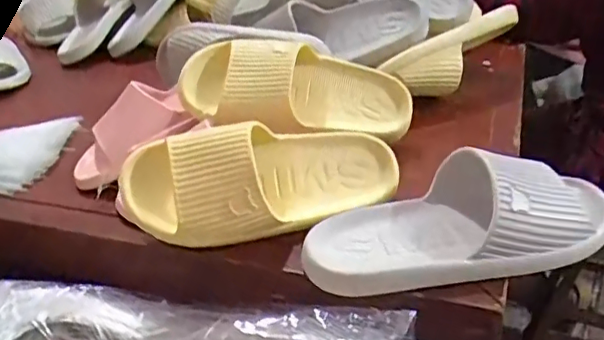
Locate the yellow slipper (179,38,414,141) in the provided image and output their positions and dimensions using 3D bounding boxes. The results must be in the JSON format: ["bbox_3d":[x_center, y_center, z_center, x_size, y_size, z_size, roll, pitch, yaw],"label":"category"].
[{"bbox_3d":[-0.001,-0.081,0.609,0.246,0.084,0.092,7,28,-10],"label":"yellow slipper"}]

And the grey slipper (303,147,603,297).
[{"bbox_3d":[0.134,0.031,0.487,0.264,0.075,0.107,-6,30,-6],"label":"grey slipper"}]

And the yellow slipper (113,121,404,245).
[{"bbox_3d":[-0.029,0.013,0.513,0.250,0.105,0.073,2,5,-14],"label":"yellow slipper"}]

